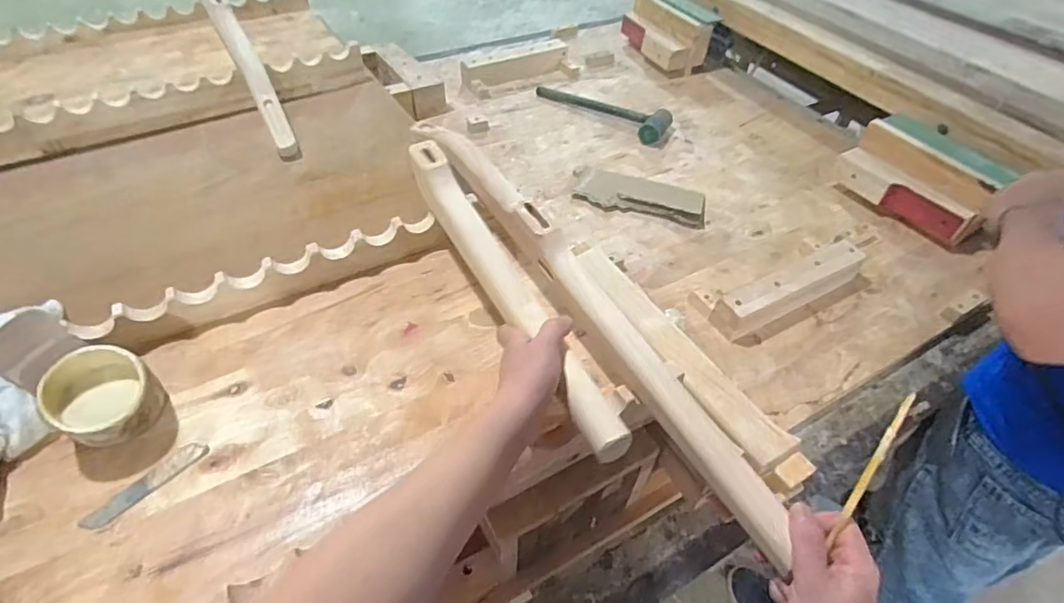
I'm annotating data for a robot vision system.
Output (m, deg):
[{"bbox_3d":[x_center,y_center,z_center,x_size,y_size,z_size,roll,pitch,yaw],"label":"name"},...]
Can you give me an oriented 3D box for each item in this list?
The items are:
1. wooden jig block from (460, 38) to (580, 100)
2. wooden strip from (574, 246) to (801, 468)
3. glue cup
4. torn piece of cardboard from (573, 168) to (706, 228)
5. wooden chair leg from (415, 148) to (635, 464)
[{"bbox_3d":[-0.026,-0.573,1.362,0.286,0.057,0.110,-24,53,-22],"label":"wooden jig block"},{"bbox_3d":[0.169,0.048,0.677,0.056,0.015,0.351,-24,54,-23],"label":"wooden strip"},{"bbox_3d":[-0.394,0.093,0.514,0.083,0.079,0.078,2,48,-2],"label":"glue cup"},{"bbox_3d":[0.209,-0.211,1.074,0.254,0.014,0.115,15,49,10],"label":"torn piece of cardboard"},{"bbox_3d":[-0.032,-0.025,0.542,0.038,0.029,0.412,-21,57,-21],"label":"wooden chair leg"}]

